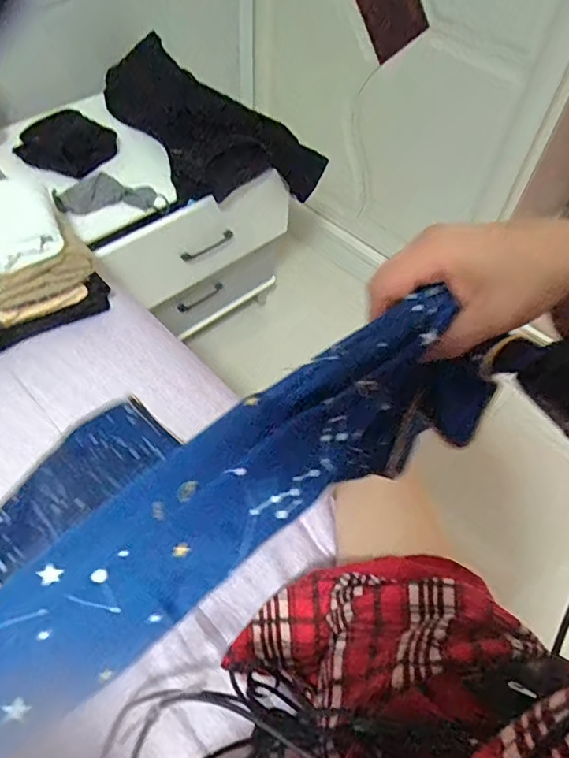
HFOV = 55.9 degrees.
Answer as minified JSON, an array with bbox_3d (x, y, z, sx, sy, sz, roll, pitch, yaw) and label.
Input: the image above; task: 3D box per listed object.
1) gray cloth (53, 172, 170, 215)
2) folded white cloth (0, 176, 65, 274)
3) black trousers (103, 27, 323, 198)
[{"bbox_3d":[-0.311,-0.334,0.970,0.194,0.019,0.091,-3,55,-7],"label":"gray cloth"},{"bbox_3d":[-0.399,-0.230,0.785,0.121,0.030,0.200,-18,58,-17],"label":"folded white cloth"},{"bbox_3d":[-0.172,-0.525,1.137,0.512,0.155,0.208,39,60,21],"label":"black trousers"}]

